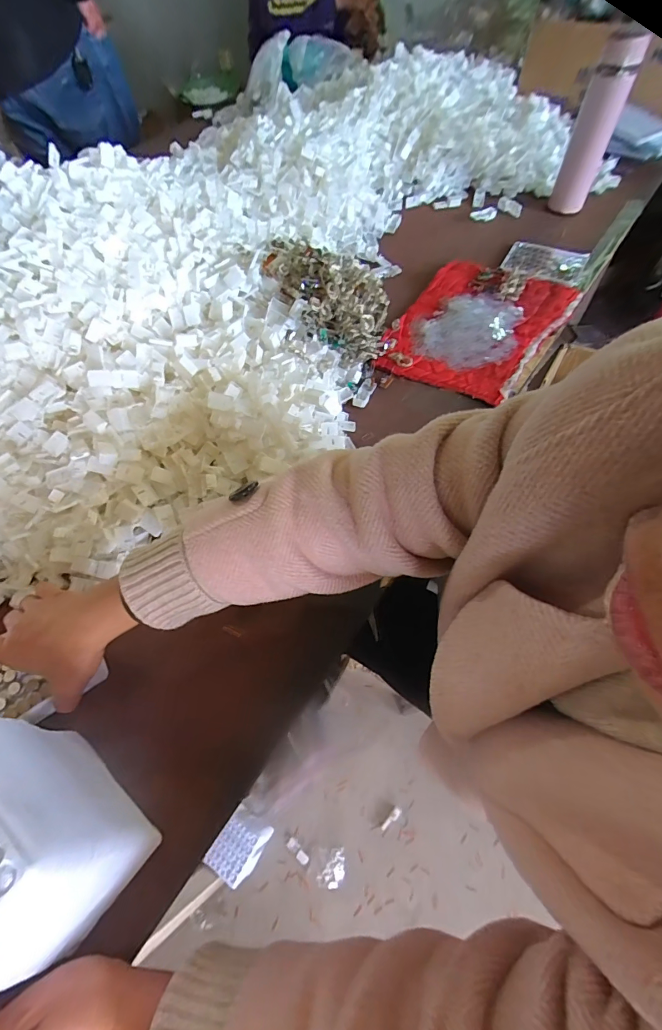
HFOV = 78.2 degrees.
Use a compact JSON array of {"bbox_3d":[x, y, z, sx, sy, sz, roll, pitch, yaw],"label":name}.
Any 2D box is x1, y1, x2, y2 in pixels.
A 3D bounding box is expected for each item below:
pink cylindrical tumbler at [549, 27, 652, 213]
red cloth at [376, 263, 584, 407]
[{"bbox_3d":[0.456,-0.662,0.708,0.060,0.228,0.050,23,64,16],"label":"pink cylindrical tumbler"},{"bbox_3d":[0.231,-0.304,0.643,0.210,0.018,0.305,30,66,19],"label":"red cloth"}]

